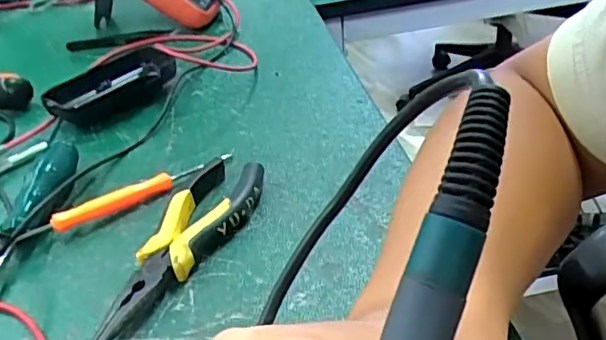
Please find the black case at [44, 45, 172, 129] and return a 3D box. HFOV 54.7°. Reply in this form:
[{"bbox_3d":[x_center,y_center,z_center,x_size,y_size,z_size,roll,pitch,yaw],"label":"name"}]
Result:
[{"bbox_3d":[-0.165,-0.072,0.497,0.106,0.029,0.067,-29,42,-28],"label":"black case"}]

